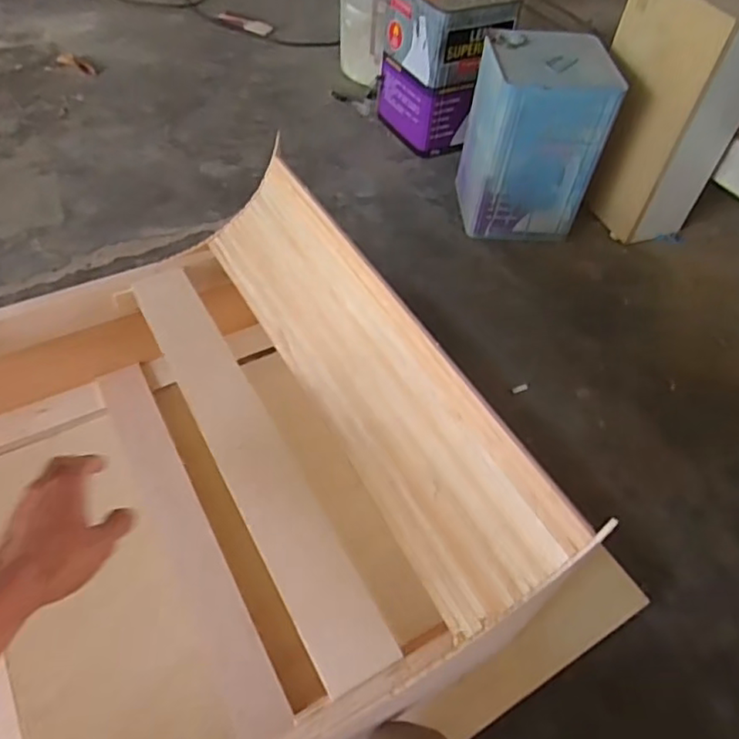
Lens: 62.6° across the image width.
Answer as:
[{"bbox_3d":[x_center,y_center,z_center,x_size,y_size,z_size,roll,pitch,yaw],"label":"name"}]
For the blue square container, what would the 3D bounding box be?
[{"bbox_3d":[0.335,-0.482,1.277,0.231,0.356,0.225,0,53,-3],"label":"blue square container"}]

